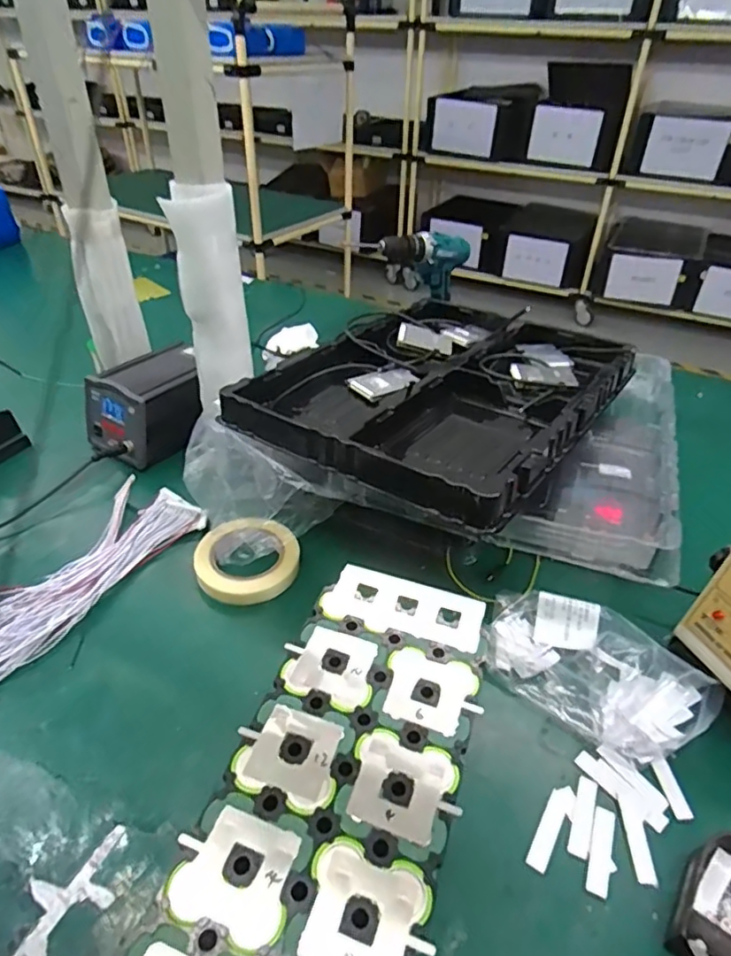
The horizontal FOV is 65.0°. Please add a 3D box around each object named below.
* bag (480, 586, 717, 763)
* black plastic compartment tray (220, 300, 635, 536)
[{"bbox_3d":[0.220,0.181,0.560,0.214,0.049,0.115,27,45,28],"label":"bag"},{"bbox_3d":[0.108,-0.121,0.742,0.351,0.065,0.466,25,45,27],"label":"black plastic compartment tray"}]

